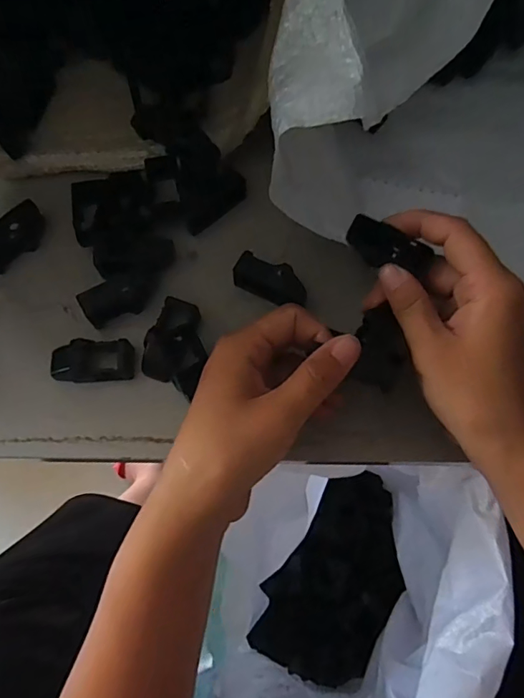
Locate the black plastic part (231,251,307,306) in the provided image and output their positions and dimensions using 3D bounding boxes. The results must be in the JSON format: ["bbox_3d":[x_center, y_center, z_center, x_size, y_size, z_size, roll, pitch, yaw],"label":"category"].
[{"bbox_3d":[0.006,-0.042,0.320,0.048,0.017,0.021,25,72,8],"label":"black plastic part"}]

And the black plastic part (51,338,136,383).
[{"bbox_3d":[-0.103,0.008,0.303,0.048,0.016,0.024,-4,70,-2],"label":"black plastic part"}]

